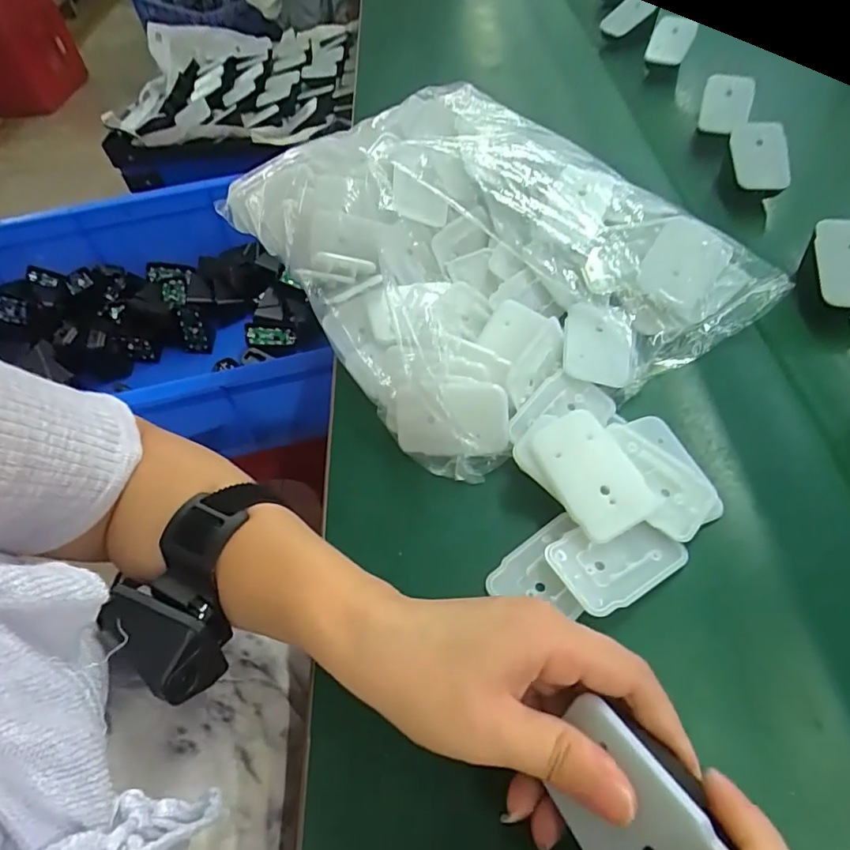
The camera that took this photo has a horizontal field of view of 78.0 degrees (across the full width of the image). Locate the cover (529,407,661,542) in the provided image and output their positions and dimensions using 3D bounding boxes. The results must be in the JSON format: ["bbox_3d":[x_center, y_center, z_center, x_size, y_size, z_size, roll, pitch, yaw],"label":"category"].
[{"bbox_3d":[0.090,0.026,0.287,0.044,0.009,0.067,-29,73,-9],"label":"cover"}]

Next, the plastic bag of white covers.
[{"bbox_3d":[0.037,-0.140,0.398,0.269,0.080,0.333,-29,59,-17],"label":"plastic bag of white covers"}]

